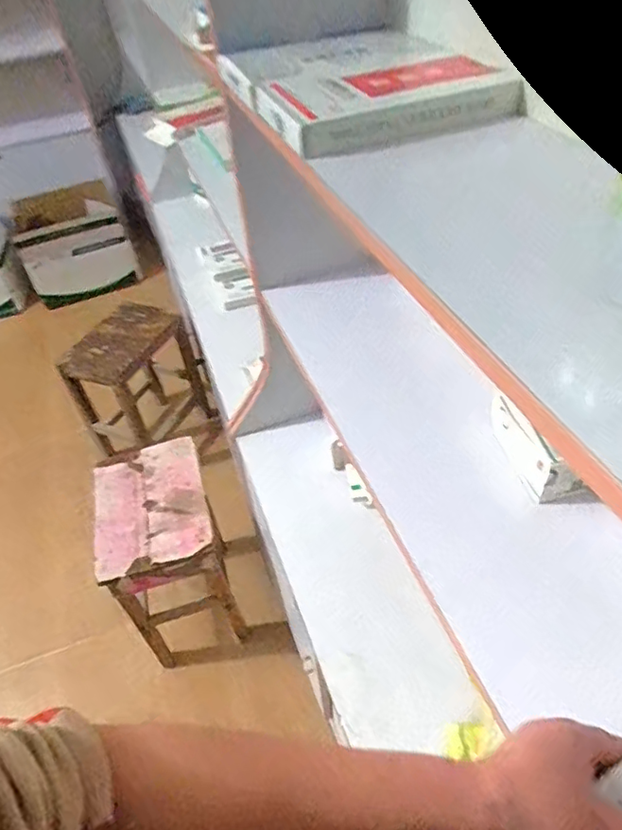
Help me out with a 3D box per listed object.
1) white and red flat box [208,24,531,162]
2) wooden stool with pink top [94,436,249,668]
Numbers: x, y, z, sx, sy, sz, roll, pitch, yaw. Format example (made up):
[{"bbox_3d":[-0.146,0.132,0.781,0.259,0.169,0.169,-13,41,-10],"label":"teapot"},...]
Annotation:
[{"bbox_3d":[0.047,-0.358,0.605,0.232,0.042,0.285,-21,47,-14],"label":"white and red flat box"},{"bbox_3d":[-0.329,0.327,1.356,0.255,0.365,0.376,-16,46,-10],"label":"wooden stool with pink top"}]

